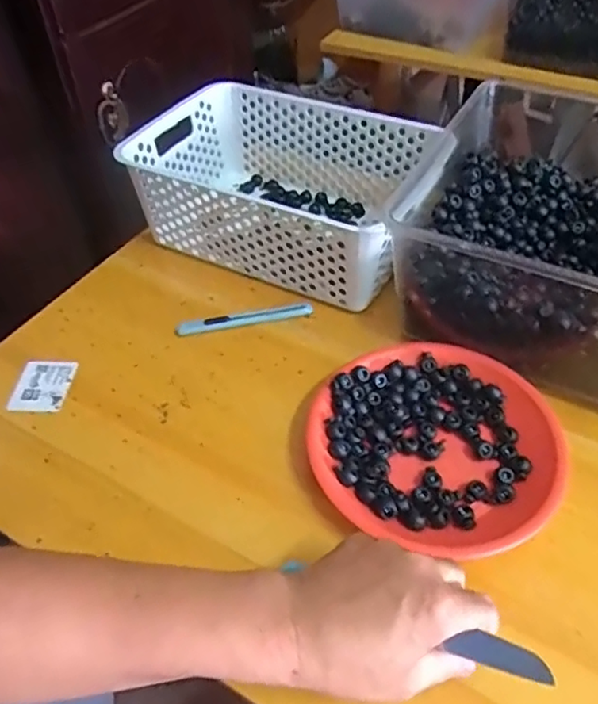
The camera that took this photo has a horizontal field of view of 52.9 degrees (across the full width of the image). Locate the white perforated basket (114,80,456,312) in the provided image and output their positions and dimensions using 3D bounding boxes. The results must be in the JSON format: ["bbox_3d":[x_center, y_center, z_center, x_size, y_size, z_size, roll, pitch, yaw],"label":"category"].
[{"bbox_3d":[-0.015,-0.176,0.659,0.286,0.120,0.205,21,51,20],"label":"white perforated basket"}]

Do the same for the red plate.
[{"bbox_3d":[0.109,0.067,0.481,0.187,0.029,0.181,-1,47,1],"label":"red plate"}]

